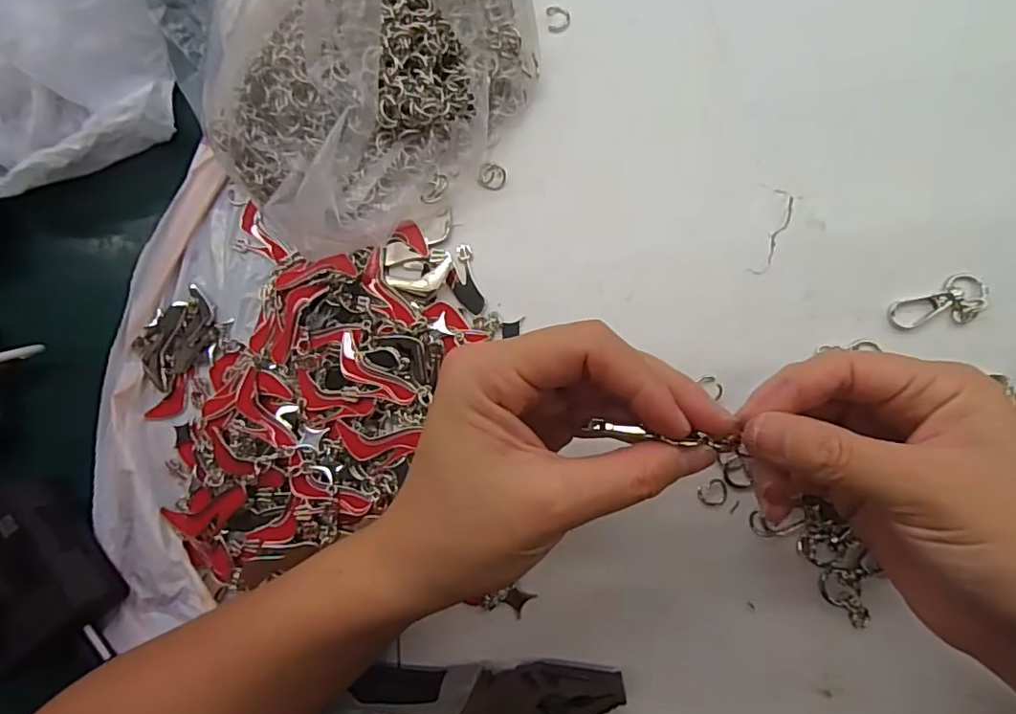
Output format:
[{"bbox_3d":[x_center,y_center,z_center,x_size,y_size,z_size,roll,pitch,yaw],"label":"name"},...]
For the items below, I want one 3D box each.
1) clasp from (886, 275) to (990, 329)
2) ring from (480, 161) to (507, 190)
[{"bbox_3d":[0.190,-0.021,0.247,0.040,0.005,0.020,-23,82,5],"label":"clasp"},{"bbox_3d":[-0.008,-0.091,0.283,0.014,0.004,0.012,24,88,9],"label":"ring"}]

